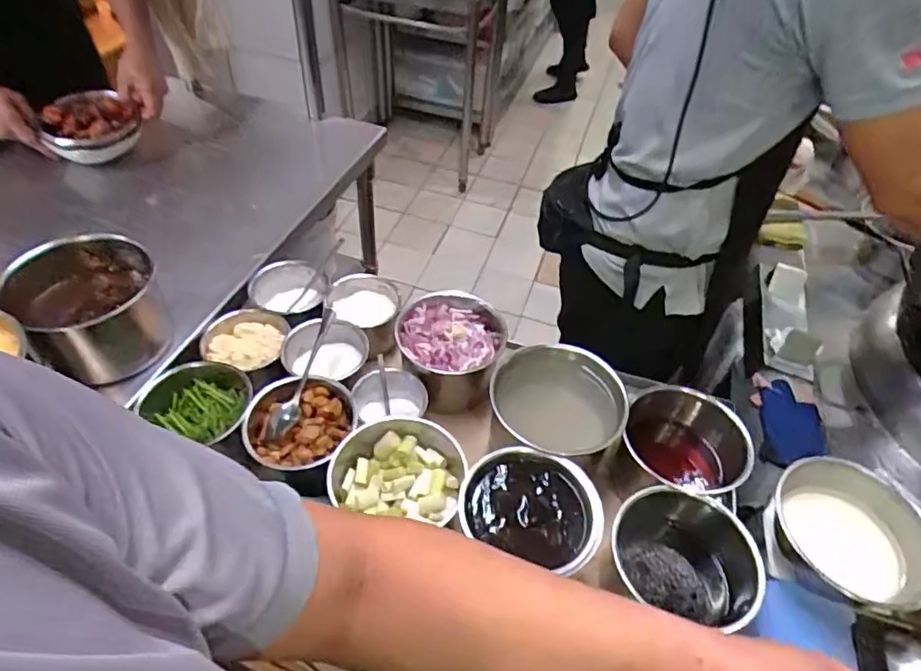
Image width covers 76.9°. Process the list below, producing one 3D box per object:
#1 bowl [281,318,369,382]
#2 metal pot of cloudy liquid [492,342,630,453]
[{"bbox_3d":[-0.188,0.038,0.824,0.117,0.071,0.112,2,47,-2],"label":"bowl"},{"bbox_3d":[0.123,0.115,0.781,0.163,0.138,0.157,2,47,-2],"label":"metal pot of cloudy liquid"}]

